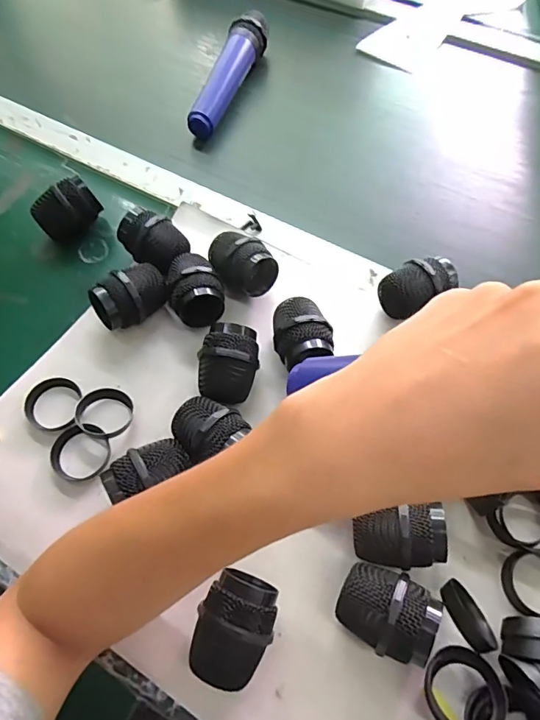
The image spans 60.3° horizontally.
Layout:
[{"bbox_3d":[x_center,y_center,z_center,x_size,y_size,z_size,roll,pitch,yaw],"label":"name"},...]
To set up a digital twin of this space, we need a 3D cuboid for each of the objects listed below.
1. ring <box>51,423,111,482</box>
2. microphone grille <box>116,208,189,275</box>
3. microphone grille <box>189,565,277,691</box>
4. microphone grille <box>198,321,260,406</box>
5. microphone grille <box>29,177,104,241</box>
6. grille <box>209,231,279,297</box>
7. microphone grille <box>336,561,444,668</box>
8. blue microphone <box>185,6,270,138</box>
[{"bbox_3d":[-0.147,0.071,0.362,0.044,0.016,0.044,0,63,-1],"label":"ring"},{"bbox_3d":[-0.104,-0.106,0.427,0.066,0.046,0.044,38,68,17],"label":"microphone grille"},{"bbox_3d":[-0.022,0.168,0.293,0.045,0.050,0.061,18,64,9],"label":"microphone grille"},{"bbox_3d":[-0.032,0.005,0.374,0.044,0.044,0.059,7,63,3],"label":"microphone grille"},{"bbox_3d":[-0.196,-0.143,0.449,0.041,0.049,0.052,30,66,14],"label":"microphone grille"},{"bbox_3d":[-0.026,-0.083,0.416,0.046,0.049,0.058,-32,67,-16],"label":"grille"},{"bbox_3d":[0.073,0.160,0.296,0.057,0.050,0.046,16,63,7],"label":"microphone grille"},{"bbox_3d":[-0.046,-0.343,0.564,0.039,0.052,0.191,15,63,7],"label":"blue microphone"}]

